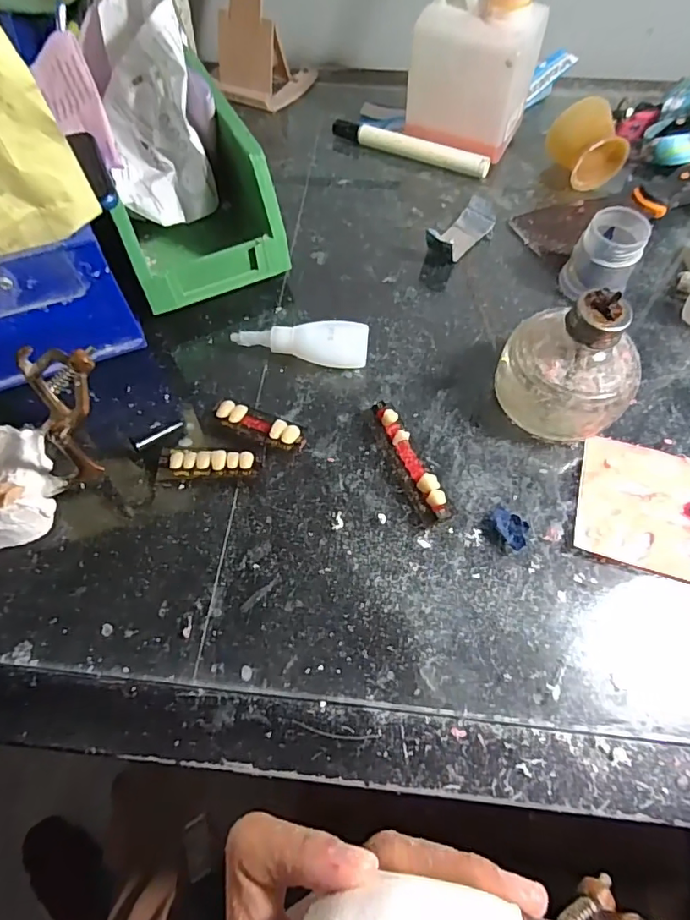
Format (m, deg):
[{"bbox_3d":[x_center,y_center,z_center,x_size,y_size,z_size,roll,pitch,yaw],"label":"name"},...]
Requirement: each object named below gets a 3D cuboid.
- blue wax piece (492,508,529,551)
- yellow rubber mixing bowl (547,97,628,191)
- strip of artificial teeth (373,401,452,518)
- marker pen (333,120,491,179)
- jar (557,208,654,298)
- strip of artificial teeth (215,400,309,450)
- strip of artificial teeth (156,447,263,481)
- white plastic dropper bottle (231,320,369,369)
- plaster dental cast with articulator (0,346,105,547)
[{"bbox_3d":[0.091,0.036,0.284,0.013,0.008,0.025,-27,64,-13],"label":"blue wax piece"},{"bbox_3d":[0.196,-0.255,0.422,0.047,0.050,0.050,-19,63,-10],"label":"yellow rubber mixing bowl"},{"bbox_3d":[0.038,-0.001,0.304,0.011,0.011,0.082,-22,63,-11],"label":"strip of artificial teeth"},{"bbox_3d":[0.057,-0.274,0.454,0.142,0.017,0.015,24,64,13],"label":"marker pen"},{"bbox_3d":[0.177,-0.136,0.355,0.042,0.052,0.042,0,61,1],"label":"jar"},{"bbox_3d":[-0.051,-0.021,0.316,0.058,0.012,0.016,22,64,12],"label":"strip of artificial teeth"},{"bbox_3d":[-0.079,0.002,0.304,0.060,0.009,0.020,-3,61,-1],"label":"strip of artificial teeth"},{"bbox_3d":[-0.029,-0.074,0.340,0.087,0.022,0.028,0,61,1],"label":"white plastic dropper bottle"},{"bbox_3d":[-0.181,-0.004,0.279,0.123,0.061,0.075,-28,64,-14],"label":"plaster dental cast with articulator"}]

